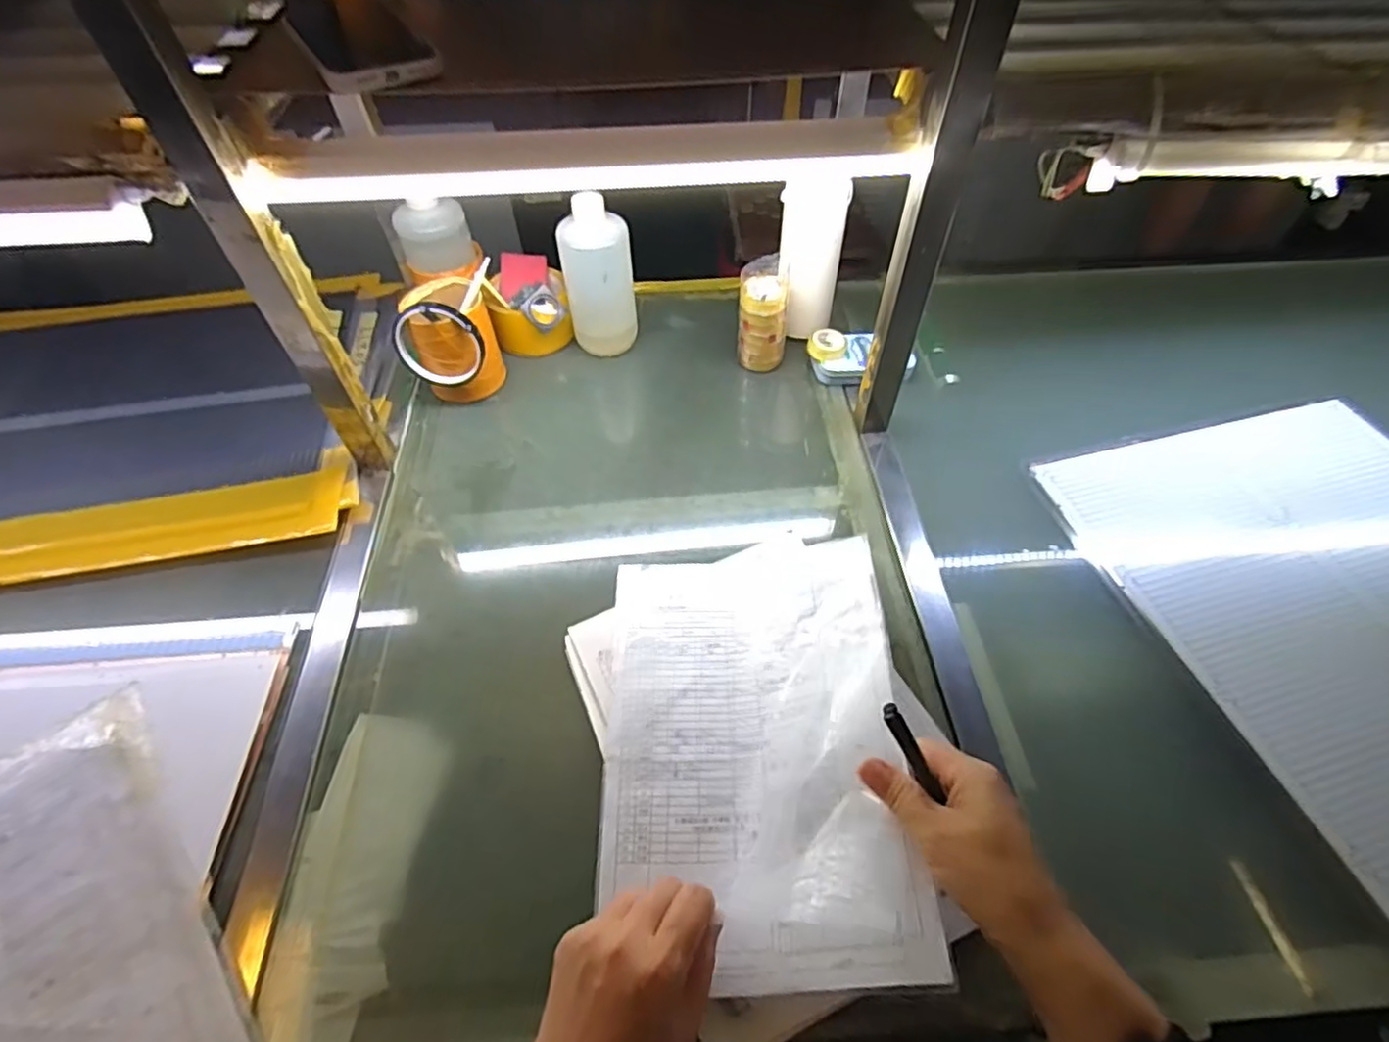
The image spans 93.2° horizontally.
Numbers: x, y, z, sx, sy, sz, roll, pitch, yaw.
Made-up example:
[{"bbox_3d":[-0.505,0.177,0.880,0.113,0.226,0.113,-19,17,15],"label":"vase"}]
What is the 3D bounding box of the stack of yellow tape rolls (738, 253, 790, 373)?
[{"bbox_3d":[0.073,-0.227,0.724,0.052,0.104,0.063,-7,53,-3],"label":"stack of yellow tape rolls"}]

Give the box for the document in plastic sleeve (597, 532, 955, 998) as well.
[{"bbox_3d":[0.038,0.146,0.465,0.204,0.026,0.302,-11,49,14],"label":"document in plastic sleeve"}]

